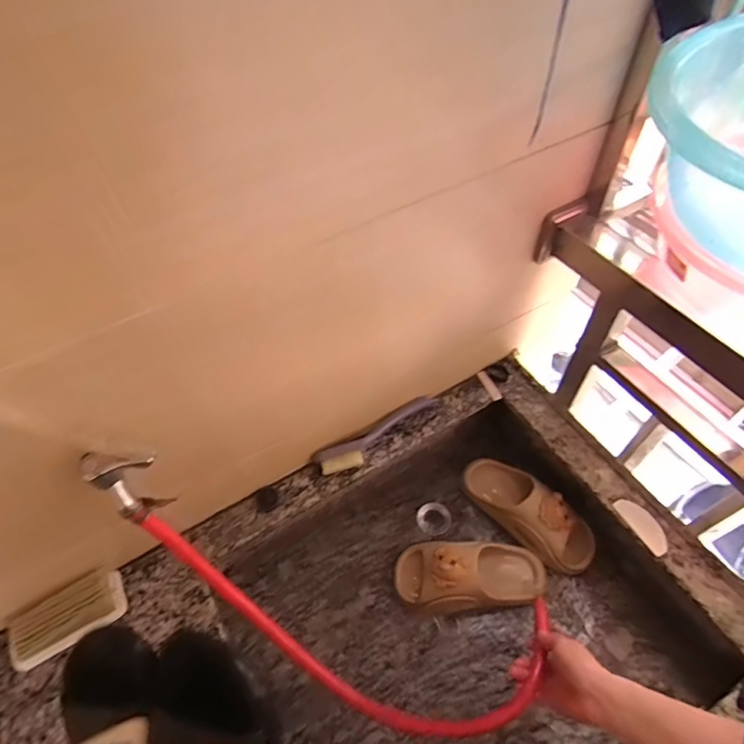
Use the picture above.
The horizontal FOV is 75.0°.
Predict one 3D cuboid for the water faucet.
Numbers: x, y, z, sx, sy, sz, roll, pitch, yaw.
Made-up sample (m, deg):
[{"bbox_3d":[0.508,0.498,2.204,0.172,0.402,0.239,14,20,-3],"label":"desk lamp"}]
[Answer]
[{"bbox_3d":[-0.245,0.111,0.497,0.035,0.100,0.057,22,55,43],"label":"water faucet"}]

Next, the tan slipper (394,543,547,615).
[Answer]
[{"bbox_3d":[0.161,0.321,0.769,0.240,0.102,0.086,-2,53,1],"label":"tan slipper"}]

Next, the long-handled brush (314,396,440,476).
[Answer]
[{"bbox_3d":[0.017,0.100,0.788,0.221,0.025,0.047,-30,58,-18],"label":"long-handled brush"}]

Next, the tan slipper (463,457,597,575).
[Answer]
[{"bbox_3d":[0.266,0.229,0.818,0.084,0.086,0.231,-36,60,-22],"label":"tan slipper"}]

